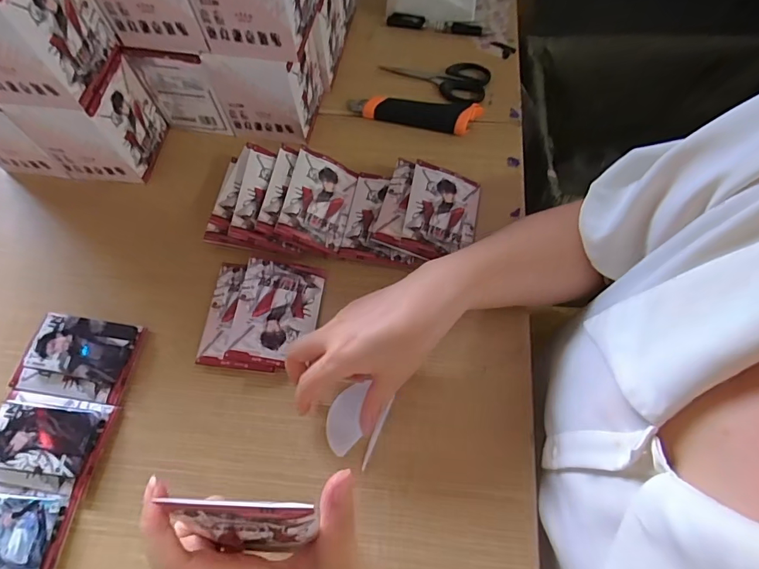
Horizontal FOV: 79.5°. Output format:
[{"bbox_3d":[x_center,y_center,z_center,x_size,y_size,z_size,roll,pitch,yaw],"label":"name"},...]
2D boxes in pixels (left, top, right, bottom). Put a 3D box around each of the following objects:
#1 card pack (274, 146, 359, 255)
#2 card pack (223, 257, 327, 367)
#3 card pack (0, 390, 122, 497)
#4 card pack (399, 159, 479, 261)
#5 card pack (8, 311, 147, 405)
[{"bbox_3d":[-0.059,-0.084,0.452,0.064,0.007,0.095,23,65,-24],"label":"card pack"},{"bbox_3d":[-0.093,0.025,0.416,0.071,0.007,0.097,12,67,-9],"label":"card pack"},{"bbox_3d":[-0.280,0.129,0.382,0.098,0.020,0.070,7,65,5],"label":"card pack"},{"bbox_3d":[0.062,-0.071,0.452,0.071,0.008,0.096,18,66,-9],"label":"card pack"},{"bbox_3d":[-0.273,0.065,0.412,0.099,0.022,0.070,7,65,5],"label":"card pack"}]

